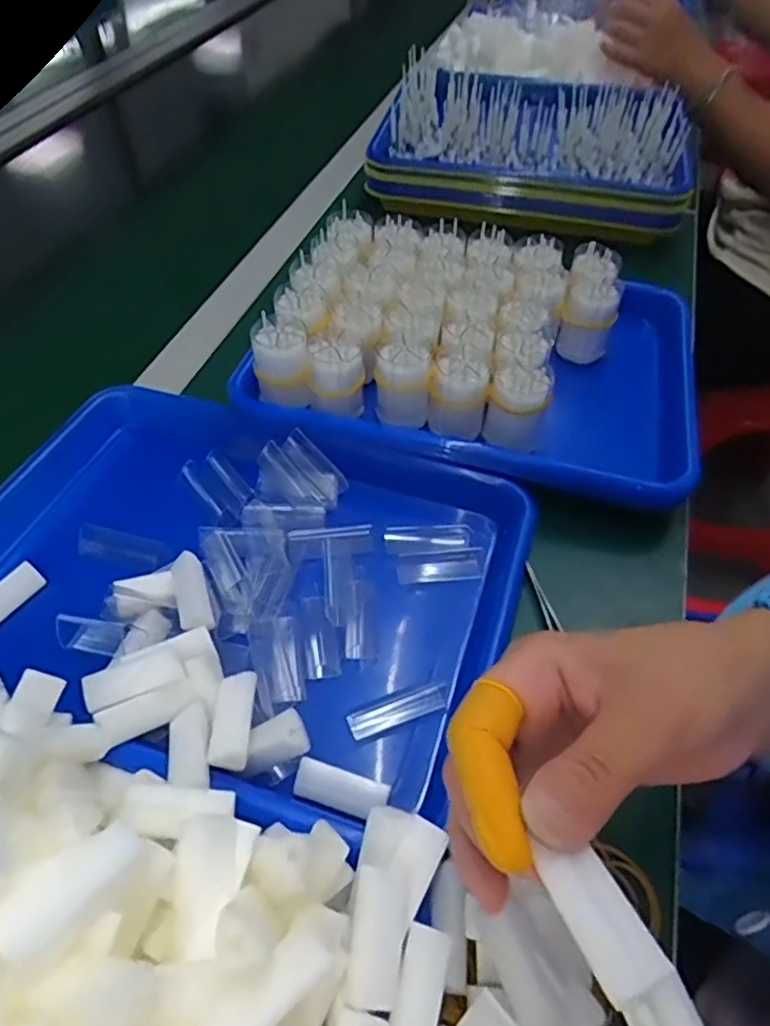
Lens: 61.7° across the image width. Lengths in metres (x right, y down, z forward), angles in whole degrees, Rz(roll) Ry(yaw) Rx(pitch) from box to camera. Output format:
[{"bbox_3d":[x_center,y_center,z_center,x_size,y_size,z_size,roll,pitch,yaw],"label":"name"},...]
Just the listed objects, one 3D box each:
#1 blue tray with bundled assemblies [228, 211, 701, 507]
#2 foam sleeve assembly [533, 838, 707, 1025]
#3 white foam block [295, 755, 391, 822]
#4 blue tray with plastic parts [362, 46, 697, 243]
[{"bbox_3d":[0.078,-0.128,0.511,0.331,0.087,0.240,11,51,9],"label":"blue tray with bundled assemblies"},{"bbox_3d":[0.067,0.123,0.164,0.019,0.009,0.074,-21,57,-17],"label":"foam sleeve assembly"},{"bbox_3d":[-0.021,0.135,0.314,0.046,0.018,0.016,16,52,13],"label":"white foam block"},{"bbox_3d":[0.167,-0.408,0.727,0.345,0.112,0.182,12,51,10],"label":"blue tray with plastic parts"}]

